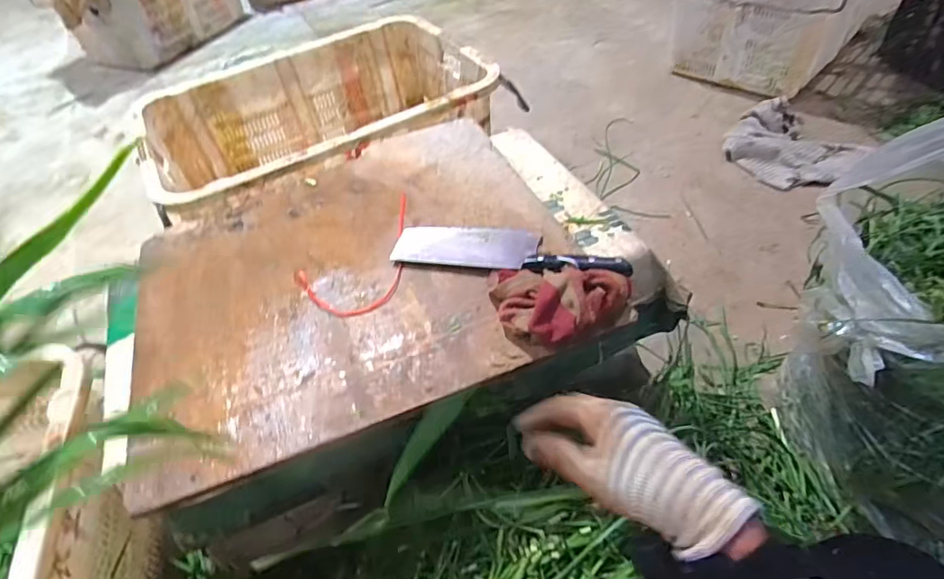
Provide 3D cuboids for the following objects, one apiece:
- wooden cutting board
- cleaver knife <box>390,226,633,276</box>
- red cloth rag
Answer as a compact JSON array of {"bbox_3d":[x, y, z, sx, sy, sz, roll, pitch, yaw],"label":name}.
[{"bbox_3d":[-0.142,-0.038,0.668,0.524,0.023,0.470,-20,48,-11],"label":"wooden cutting board"},{"bbox_3d":[0.043,-0.055,0.641,0.284,0.033,0.092,11,50,17],"label":"cleaver knife"},{"bbox_3d":[0.090,0.013,0.560,0.151,0.047,0.110,5,48,12],"label":"red cloth rag"}]

